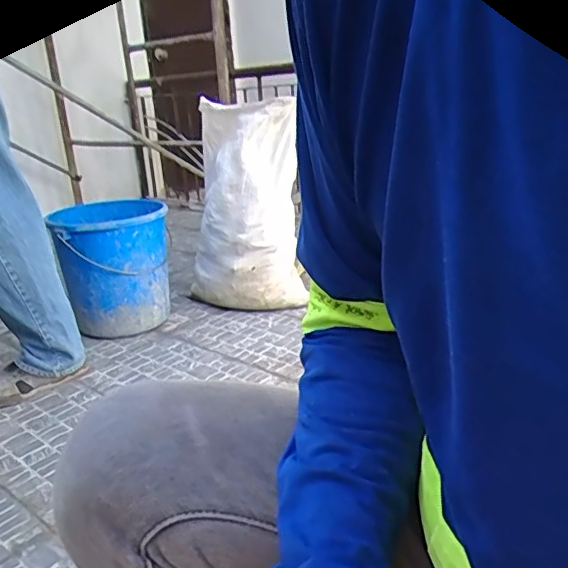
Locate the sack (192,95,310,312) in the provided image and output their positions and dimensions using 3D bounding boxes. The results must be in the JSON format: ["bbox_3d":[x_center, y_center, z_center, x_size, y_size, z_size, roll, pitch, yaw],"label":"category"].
[{"bbox_3d":[-0.119,-0.224,1.742,0.303,0.616,0.213,-12,21,-22],"label":"sack"}]

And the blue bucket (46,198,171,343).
[{"bbox_3d":[-0.482,-0.034,1.649,0.293,0.372,0.293,-3,19,1],"label":"blue bucket"}]

